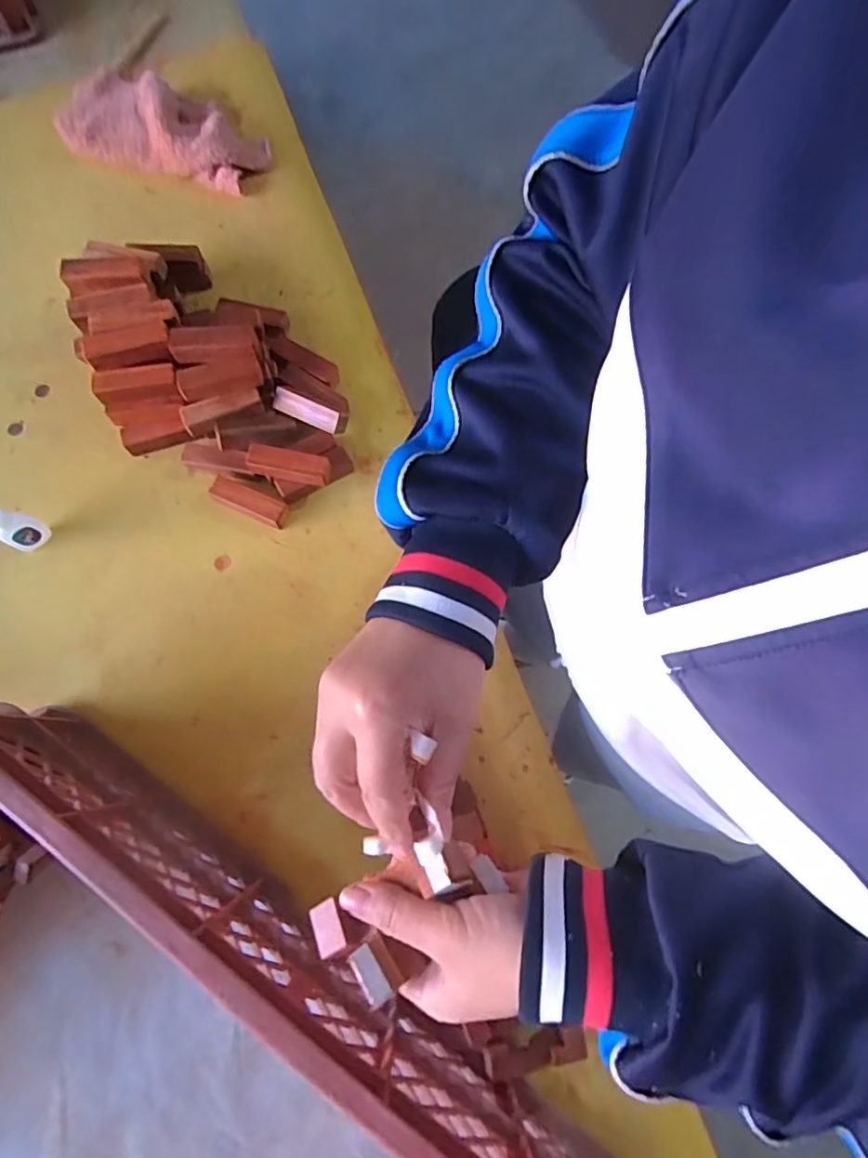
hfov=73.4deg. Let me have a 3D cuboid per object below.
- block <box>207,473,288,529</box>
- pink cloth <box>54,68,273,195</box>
[{"bbox_3d":[-0.180,-0.076,0.572,0.072,0.023,0.024,22,74,5],"label":"block"},{"bbox_3d":[-0.326,-0.539,0.696,0.248,0.044,0.127,25,75,6],"label":"pink cloth"}]

